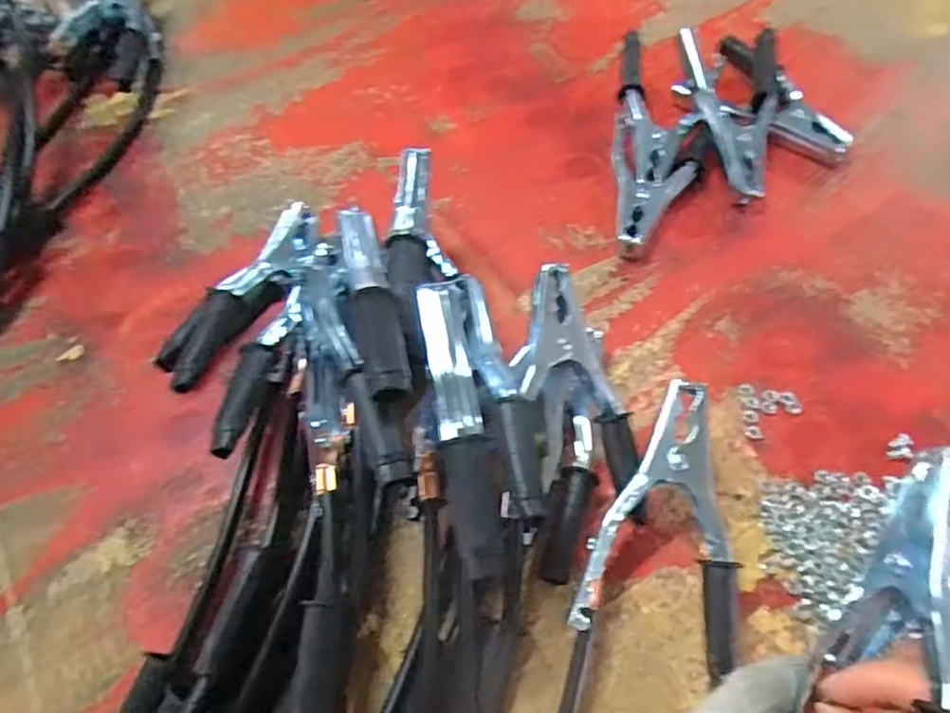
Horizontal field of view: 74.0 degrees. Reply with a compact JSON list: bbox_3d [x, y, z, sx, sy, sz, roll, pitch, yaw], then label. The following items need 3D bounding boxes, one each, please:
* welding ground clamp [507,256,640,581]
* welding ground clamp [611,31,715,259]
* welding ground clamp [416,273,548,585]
[{"bbox_3d":[0.056,0.033,0.349,0.059,0.036,0.160,-4,87,2],"label":"welding ground clamp"},{"bbox_3d":[0.141,-0.159,0.475,0.071,0.040,0.194,7,60,8],"label":"welding ground clamp"},{"bbox_3d":[0.003,0.023,0.308,0.043,0.031,0.159,-11,59,-2],"label":"welding ground clamp"}]

